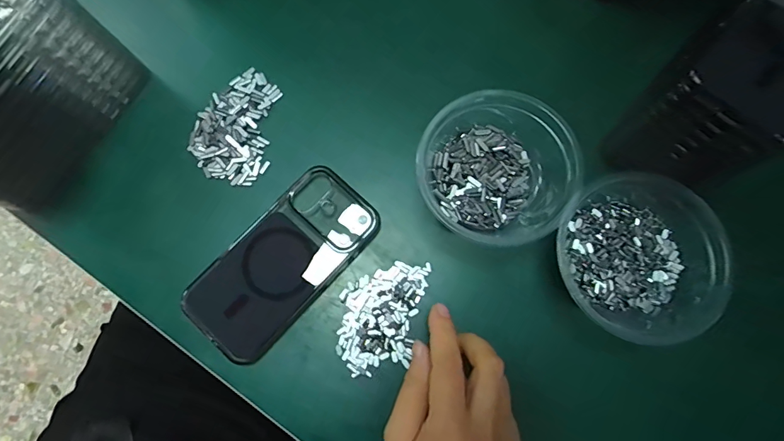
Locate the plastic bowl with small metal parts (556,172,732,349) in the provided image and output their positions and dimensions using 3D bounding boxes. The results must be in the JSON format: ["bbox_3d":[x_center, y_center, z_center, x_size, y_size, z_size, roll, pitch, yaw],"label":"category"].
[{"bbox_3d":[0.170,0.023,0.289,0.107,0.039,0.112,0,78,-1],"label":"plastic bowl with small metal parts"}]

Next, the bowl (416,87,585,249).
[{"bbox_3d":[0.076,-0.035,0.303,0.101,0.043,0.108,-16,79,-5],"label":"bowl"}]

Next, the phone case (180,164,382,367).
[{"bbox_3d":[-0.081,0.030,0.317,0.075,0.012,0.149,41,80,7],"label":"phone case"}]

